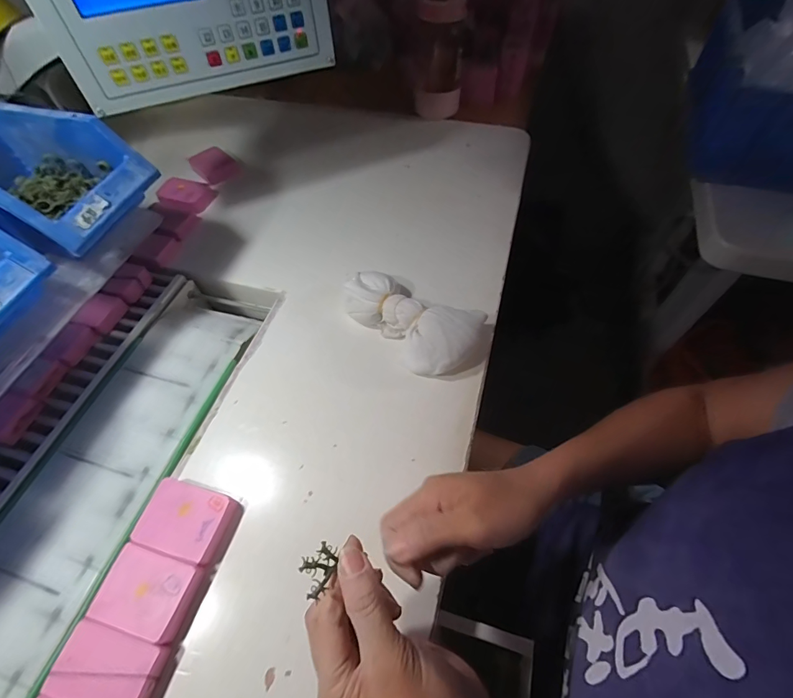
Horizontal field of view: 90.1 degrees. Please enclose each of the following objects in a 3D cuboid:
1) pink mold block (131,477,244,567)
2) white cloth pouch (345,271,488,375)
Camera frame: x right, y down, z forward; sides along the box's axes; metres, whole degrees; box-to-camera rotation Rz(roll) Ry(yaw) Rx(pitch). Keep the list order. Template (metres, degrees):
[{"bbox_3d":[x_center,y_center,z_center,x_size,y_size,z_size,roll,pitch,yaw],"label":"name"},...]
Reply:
[{"bbox_3d":[-0.178,0.146,0.339,0.074,0.019,0.053,14,59,10],"label":"pink mold block"},{"bbox_3d":[0.009,-0.031,0.432,0.159,0.042,0.082,25,62,16],"label":"white cloth pouch"}]

